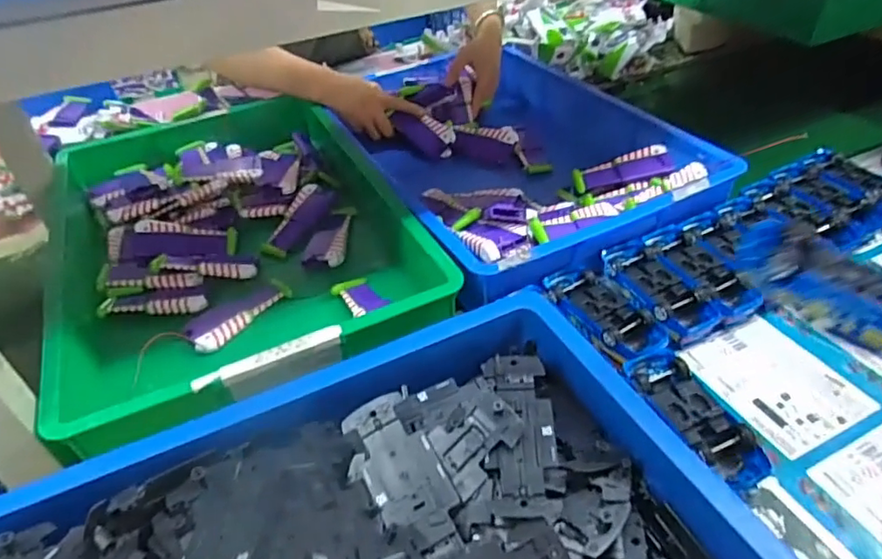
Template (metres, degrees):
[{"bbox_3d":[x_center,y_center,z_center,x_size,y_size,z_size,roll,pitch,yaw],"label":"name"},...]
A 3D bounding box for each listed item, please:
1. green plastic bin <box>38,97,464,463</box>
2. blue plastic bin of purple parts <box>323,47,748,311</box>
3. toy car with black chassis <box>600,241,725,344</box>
[{"bbox_3d":[-0.256,-0.060,0.715,0.366,0.088,0.571,-21,41,-16],"label":"green plastic bin"},{"bbox_3d":[0.082,-0.175,0.817,0.360,0.098,0.547,-20,41,-15],"label":"blue plastic bin of purple parts"},{"bbox_3d":[0.217,0.016,0.595,0.072,0.039,0.126,-23,42,-19],"label":"toy car with black chassis"}]

